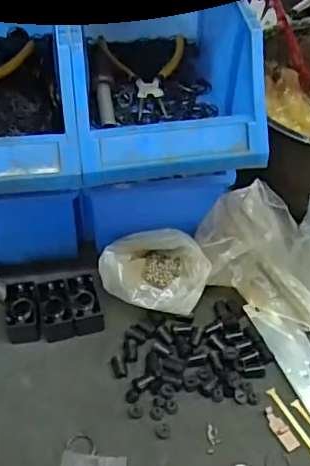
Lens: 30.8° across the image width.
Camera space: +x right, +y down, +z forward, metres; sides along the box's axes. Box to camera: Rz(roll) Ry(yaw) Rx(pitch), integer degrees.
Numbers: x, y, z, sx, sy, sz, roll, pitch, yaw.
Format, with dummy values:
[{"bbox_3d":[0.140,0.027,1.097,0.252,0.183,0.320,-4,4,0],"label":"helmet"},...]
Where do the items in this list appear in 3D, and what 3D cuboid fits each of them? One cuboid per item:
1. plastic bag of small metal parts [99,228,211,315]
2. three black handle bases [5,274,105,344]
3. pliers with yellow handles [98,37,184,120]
[{"bbox_3d":[0.000,0.039,0.570,0.107,0.047,0.087,4,49,2],"label":"plastic bag of small metal parts"},{"bbox_3d":[-0.099,0.076,0.553,0.090,0.034,0.057,-7,52,-8],"label":"three black handle bases"},{"bbox_3d":[-0.006,-0.165,0.576,0.089,0.010,0.127,-5,51,-7],"label":"pliers with yellow handles"}]

